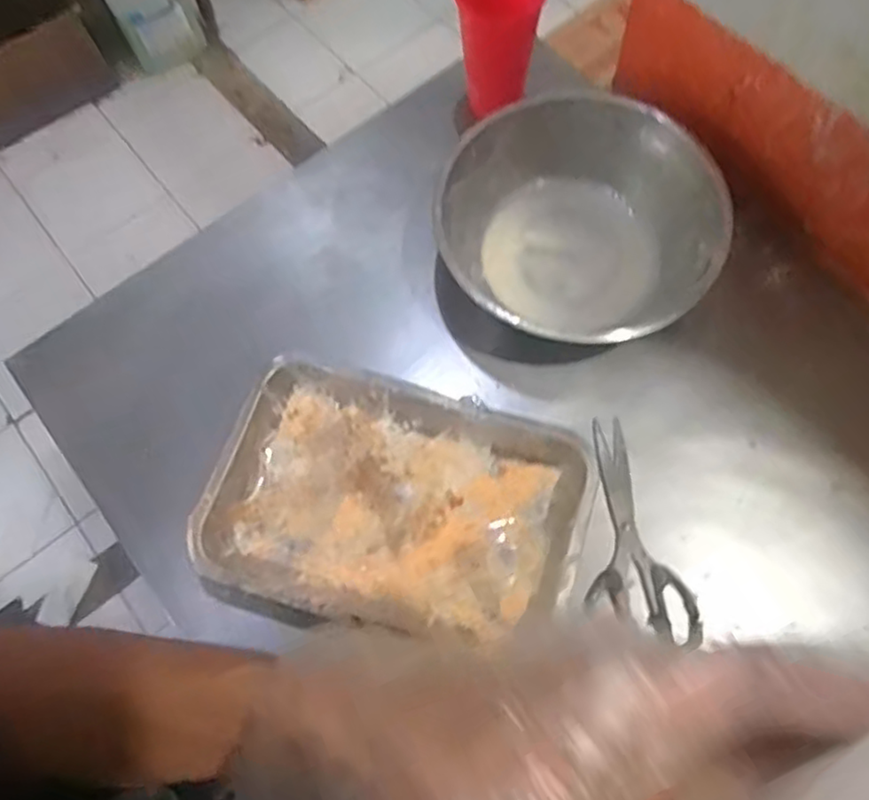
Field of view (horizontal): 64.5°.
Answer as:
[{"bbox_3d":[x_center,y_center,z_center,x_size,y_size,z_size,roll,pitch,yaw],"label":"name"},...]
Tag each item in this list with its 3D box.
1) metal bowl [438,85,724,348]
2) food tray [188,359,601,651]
[{"bbox_3d":[0.127,-0.153,0.636,0.231,0.098,0.243,-1,70,2],"label":"metal bowl"},{"bbox_3d":[-0.031,0.090,0.579,0.297,0.044,0.198,16,72,8],"label":"food tray"}]

